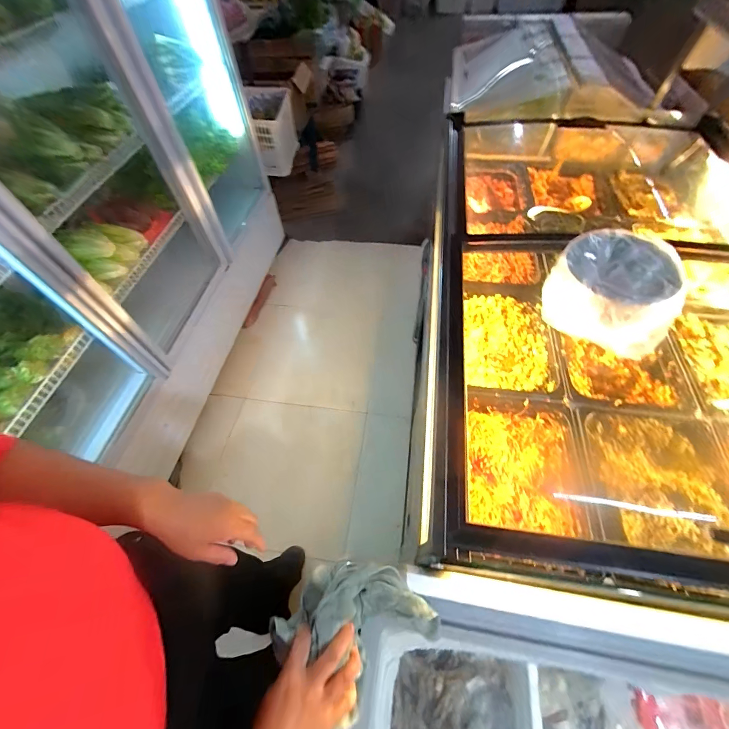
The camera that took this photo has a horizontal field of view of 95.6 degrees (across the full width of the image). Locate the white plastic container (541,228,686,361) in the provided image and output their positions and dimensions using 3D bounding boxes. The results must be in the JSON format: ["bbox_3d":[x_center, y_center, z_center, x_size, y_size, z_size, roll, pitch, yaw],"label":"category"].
[{"bbox_3d":[0.442,-0.135,0.586,0.204,0.100,0.194,25,63,17],"label":"white plastic container"}]

